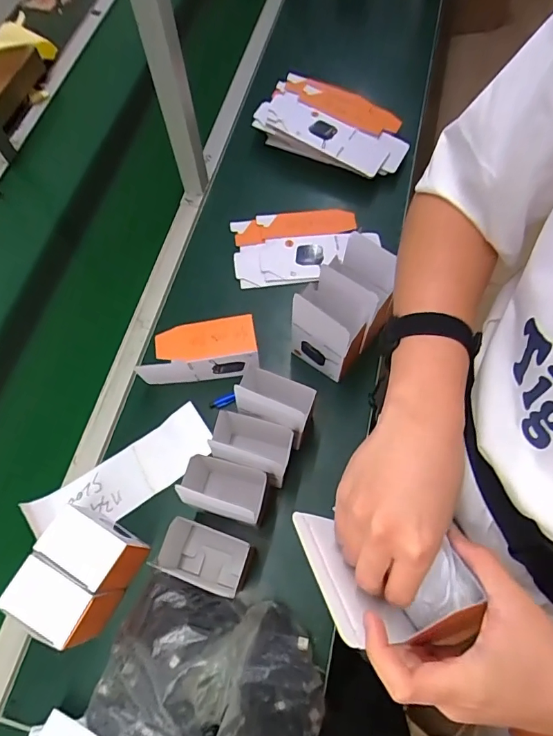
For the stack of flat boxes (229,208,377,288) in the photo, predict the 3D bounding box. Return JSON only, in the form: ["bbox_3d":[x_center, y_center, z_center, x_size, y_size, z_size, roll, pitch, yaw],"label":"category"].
[{"bbox_3d":[0.051,-0.229,0.850,0.260,0.035,0.144,-4,67,1],"label":"stack of flat boxes"}]

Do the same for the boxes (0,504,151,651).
[{"bbox_3d":[-0.251,0.267,0.584,0.108,0.109,0.135,28,71,13],"label":"boxes"}]

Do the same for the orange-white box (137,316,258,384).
[{"bbox_3d":[-0.122,-0.020,0.718,0.184,0.102,0.065,-5,67,0],"label":"orange-white box"}]

